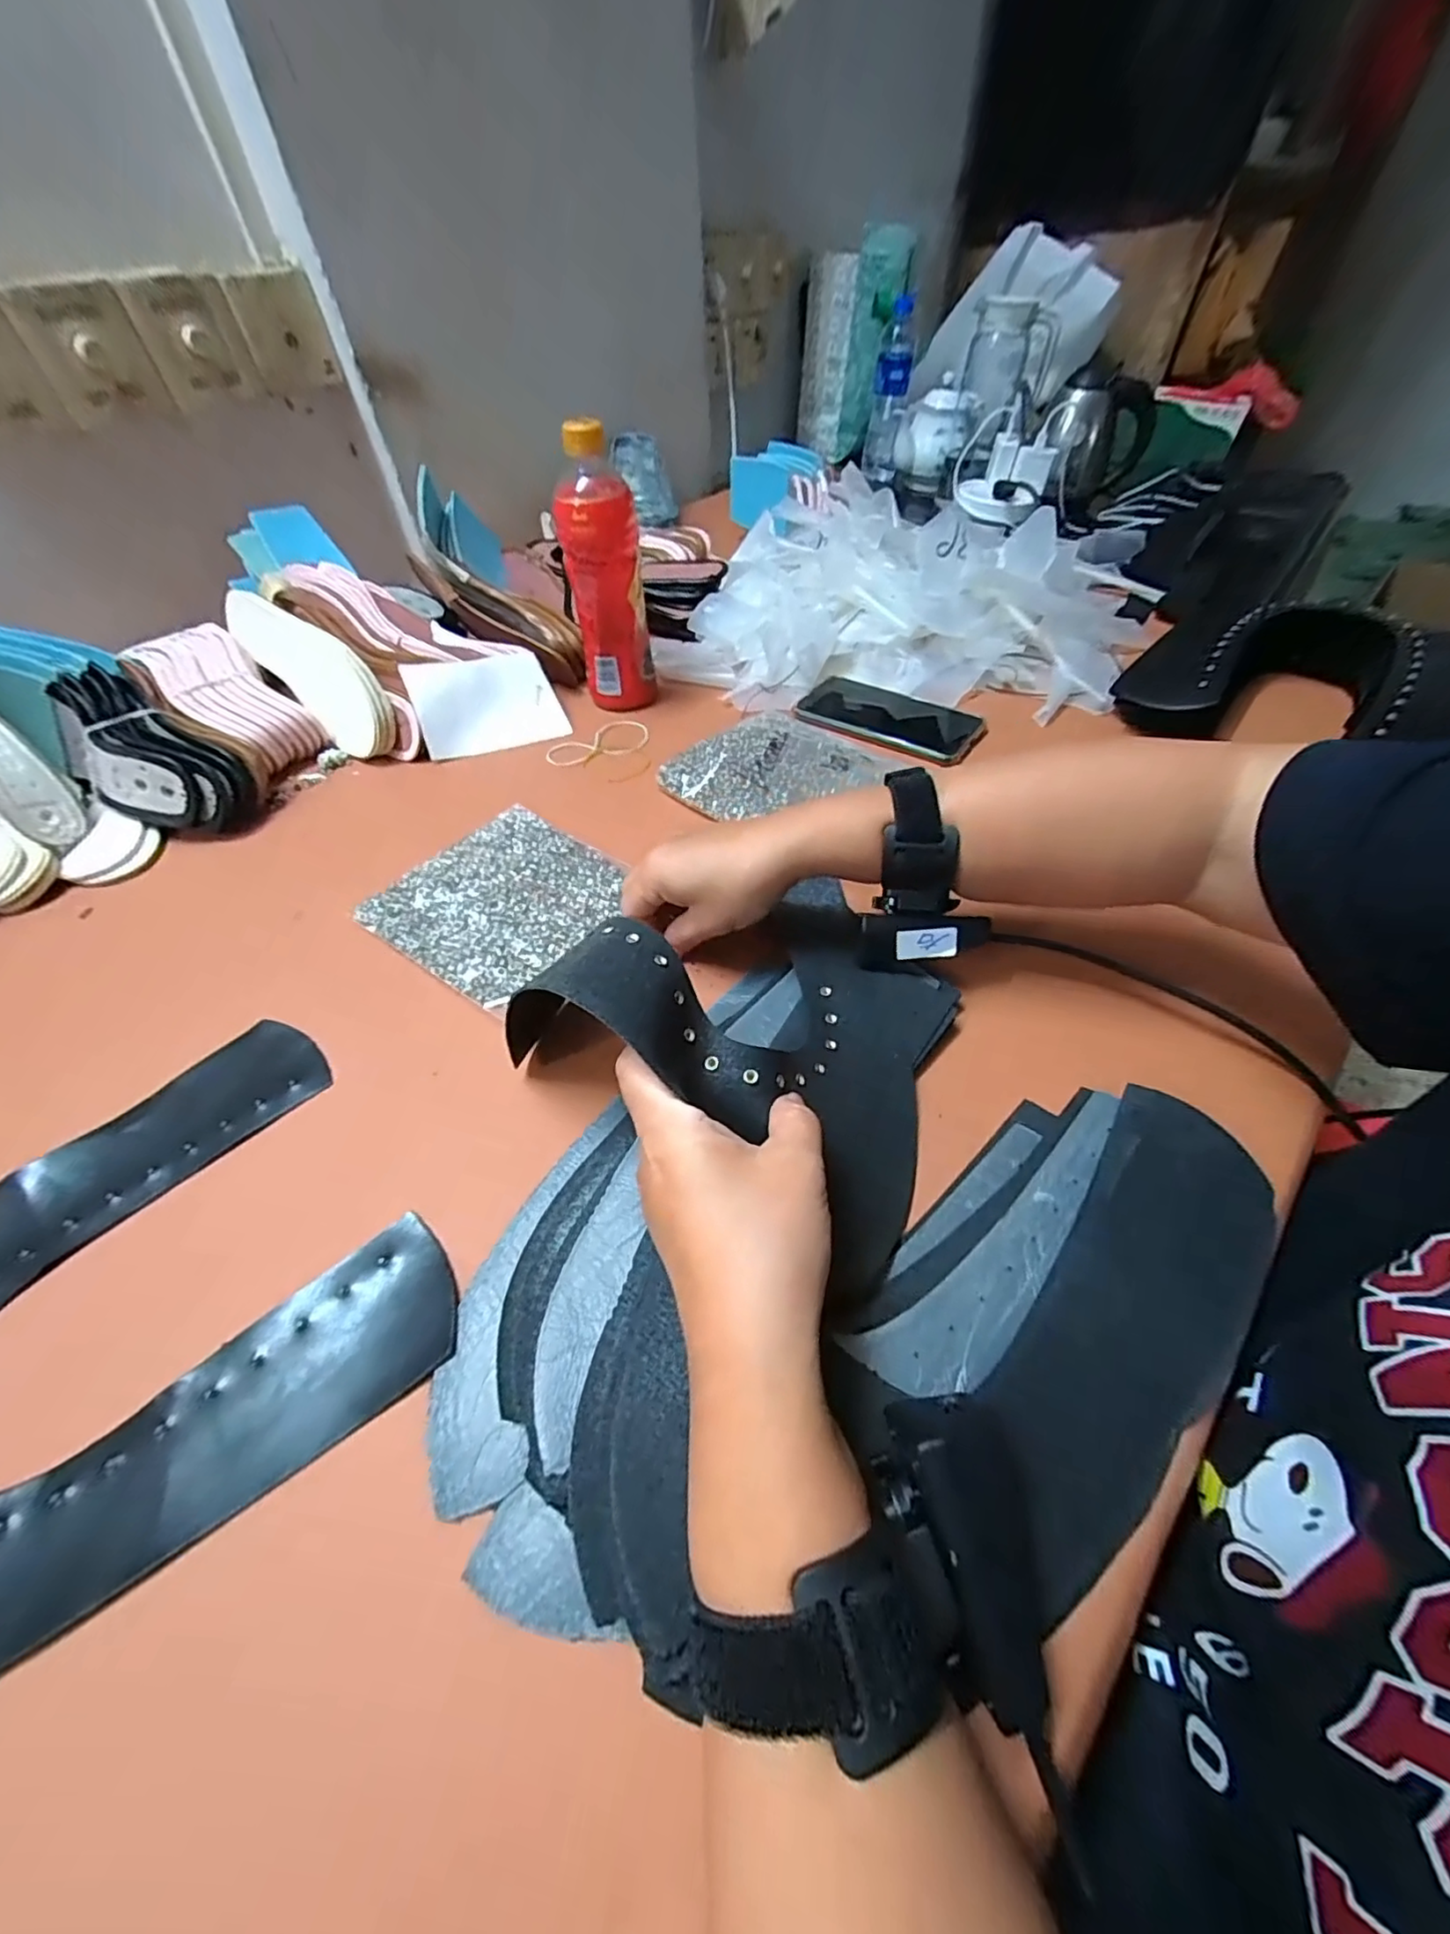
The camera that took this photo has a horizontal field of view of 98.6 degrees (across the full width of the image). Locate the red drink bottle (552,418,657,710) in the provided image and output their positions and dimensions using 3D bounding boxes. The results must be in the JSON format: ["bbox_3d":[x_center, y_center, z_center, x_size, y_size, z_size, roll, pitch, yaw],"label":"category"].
[{"bbox_3d":[-0.103,-0.334,0.542,0.065,0.204,0.052,-10,50,-5],"label":"red drink bottle"}]

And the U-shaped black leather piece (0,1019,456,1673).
[{"bbox_3d":[-0.289,0.157,0.270,0.285,0.005,0.225,-31,55,-21],"label":"U-shaped black leather piece"}]

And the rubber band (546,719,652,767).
[{"bbox_3d":[-0.113,-0.202,0.570,0.098,0.004,0.052,-30,61,-22],"label":"rubber band"}]

